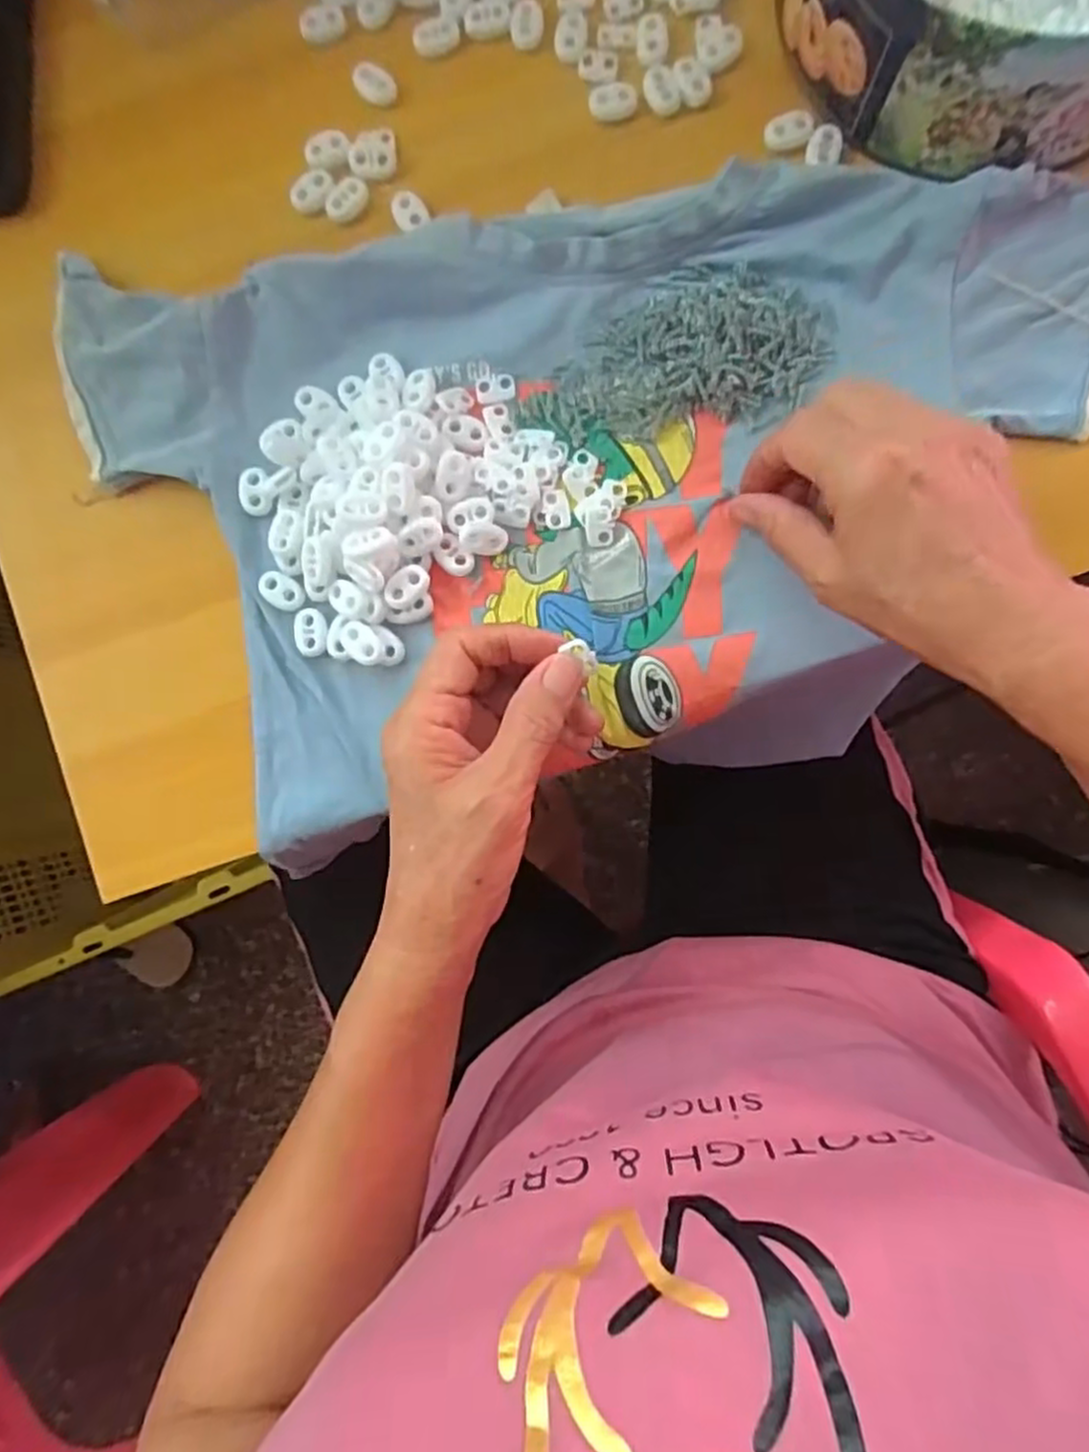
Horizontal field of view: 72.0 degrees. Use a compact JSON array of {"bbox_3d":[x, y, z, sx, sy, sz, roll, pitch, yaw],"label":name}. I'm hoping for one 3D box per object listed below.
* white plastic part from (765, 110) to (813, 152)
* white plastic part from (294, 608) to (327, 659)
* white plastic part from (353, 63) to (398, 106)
[{"bbox_3d":[0.115,-0.278,0.350,0.022,0.006,0.014,-13,89,3],"label":"white plastic part"},{"bbox_3d":[-0.110,-0.044,0.351,0.016,0.004,0.022,1,89,3],"label":"white plastic part"},{"bbox_3d":[-0.082,-0.310,0.361,0.022,0.004,0.015,37,91,3],"label":"white plastic part"}]

